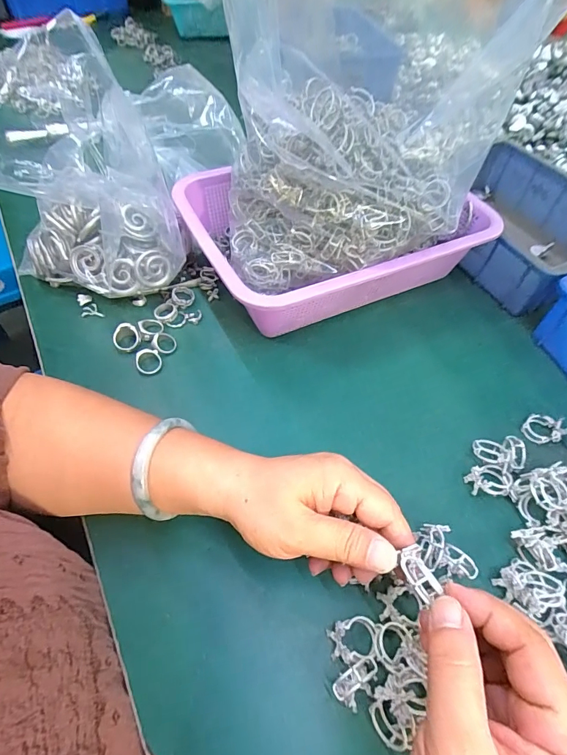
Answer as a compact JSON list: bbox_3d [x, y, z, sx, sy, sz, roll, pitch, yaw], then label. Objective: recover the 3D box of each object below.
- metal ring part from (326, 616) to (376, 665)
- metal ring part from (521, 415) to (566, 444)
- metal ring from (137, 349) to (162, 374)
[{"bbox_3d":[0.044,0.167,0.251,0.029,0.014,0.022,-10,55,-9],"label":"metal ring part"},{"bbox_3d":[0.231,0.044,0.350,0.033,0.010,0.026,-3,54,-4],"label":"metal ring part"},{"bbox_3d":[-0.128,-0.016,0.375,0.023,0.007,0.026,-20,57,-16],"label":"metal ring"}]

